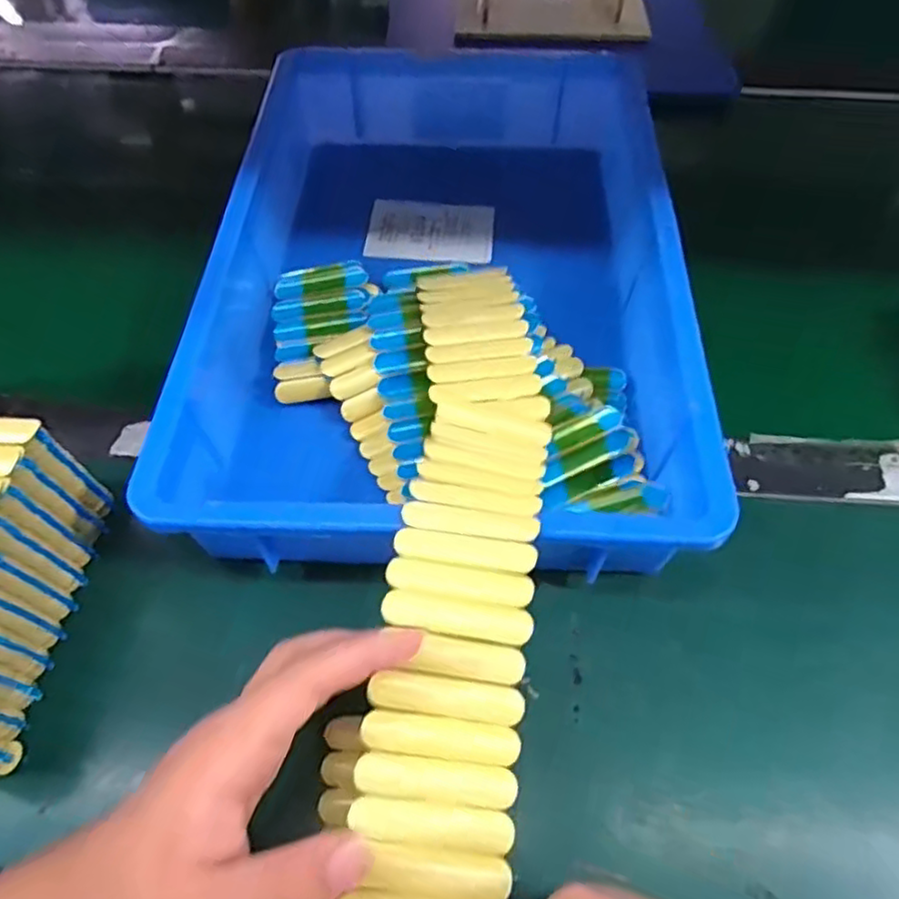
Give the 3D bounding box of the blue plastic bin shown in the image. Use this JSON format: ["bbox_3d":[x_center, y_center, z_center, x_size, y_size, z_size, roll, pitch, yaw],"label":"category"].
[{"bbox_3d":[-0.002,-0.131,0.468,0.284,0.086,0.443,1,58,1],"label":"blue plastic bin"}]

